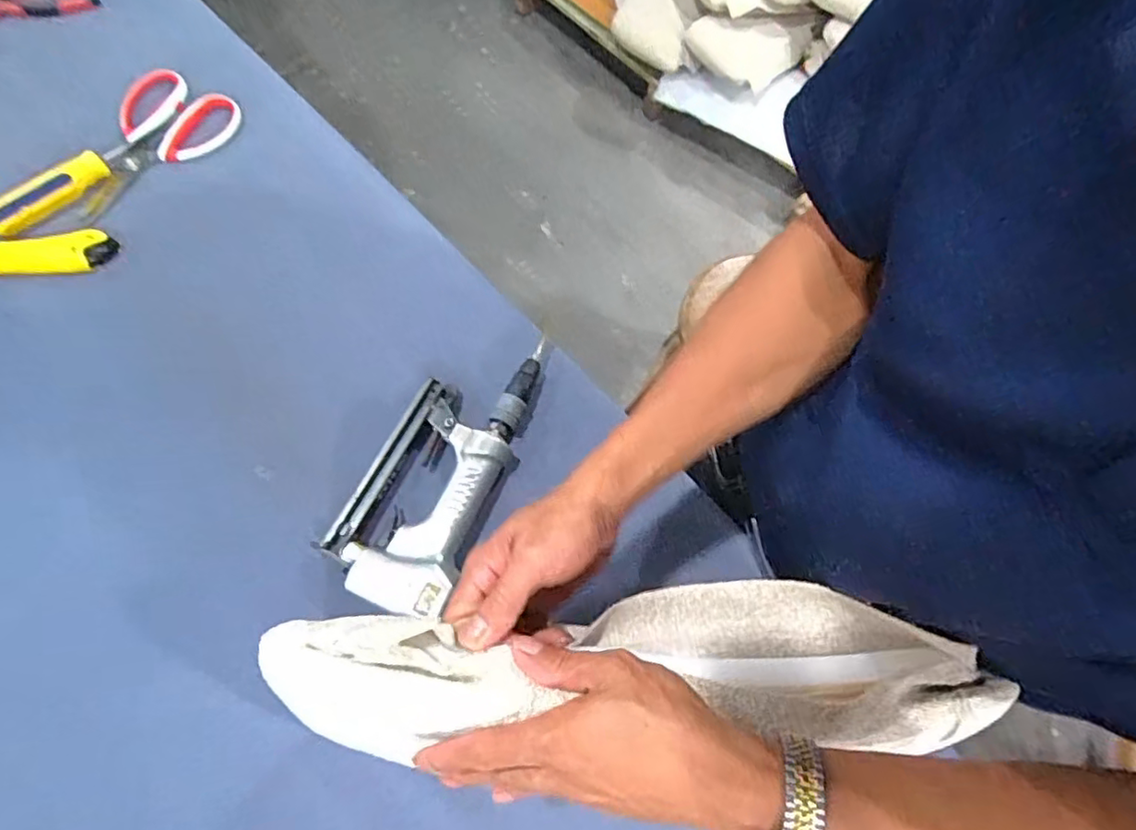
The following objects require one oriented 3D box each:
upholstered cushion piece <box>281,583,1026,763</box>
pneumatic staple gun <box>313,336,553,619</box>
[{"bbox_3d":[0.040,0.145,0.362,0.410,0.061,0.086,-1,73,-3],"label":"upholstered cushion piece"},{"bbox_3d":[-0.101,0.034,0.542,0.113,0.038,0.264,26,74,7],"label":"pneumatic staple gun"}]

